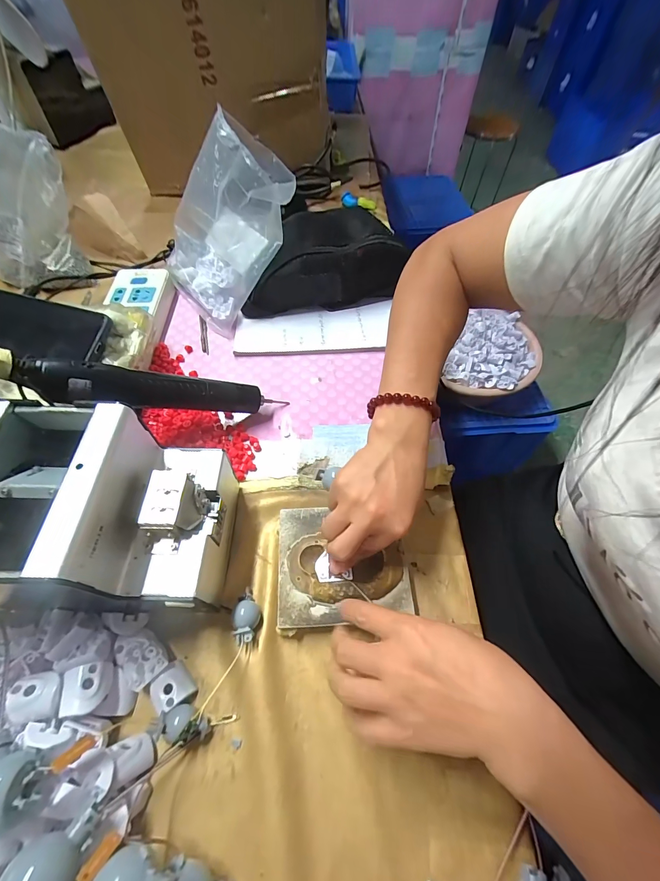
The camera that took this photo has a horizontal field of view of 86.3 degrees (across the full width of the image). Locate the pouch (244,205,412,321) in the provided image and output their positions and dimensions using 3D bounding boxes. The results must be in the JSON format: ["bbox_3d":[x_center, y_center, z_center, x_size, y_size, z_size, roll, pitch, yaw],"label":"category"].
[{"bbox_3d":[-0.013,-0.263,0.516,0.236,0.084,0.118,-9,59,-6],"label":"pouch"}]

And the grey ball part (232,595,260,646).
[{"bbox_3d":[-0.071,0.155,0.306,0.021,0.019,0.038,-7,59,-4],"label":"grey ball part"}]

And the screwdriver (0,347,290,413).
[{"bbox_3d":[-0.168,-0.049,0.347,0.253,0.029,0.031,3,50,-35],"label":"screwdriver"}]

